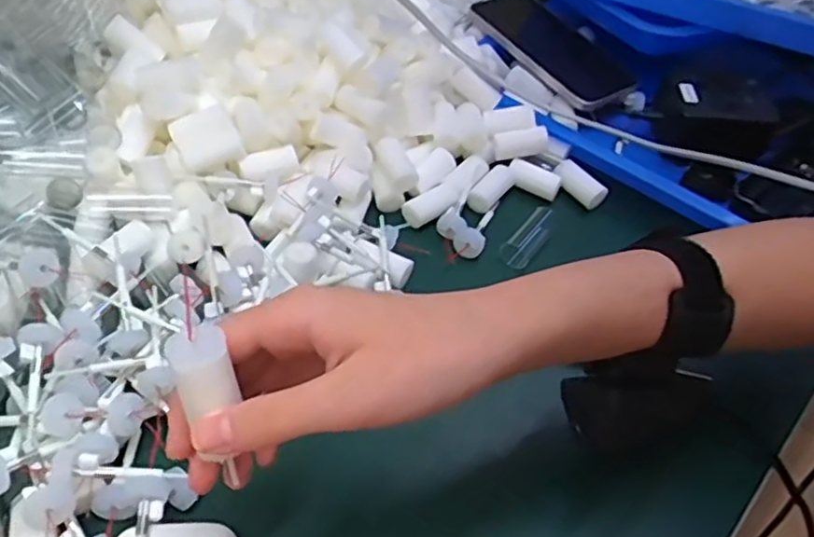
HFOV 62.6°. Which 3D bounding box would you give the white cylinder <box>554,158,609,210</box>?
[{"bbox_3d":[0.134,-0.066,0.516,0.043,0.016,0.018,46,58,12],"label":"white cylinder"}]

